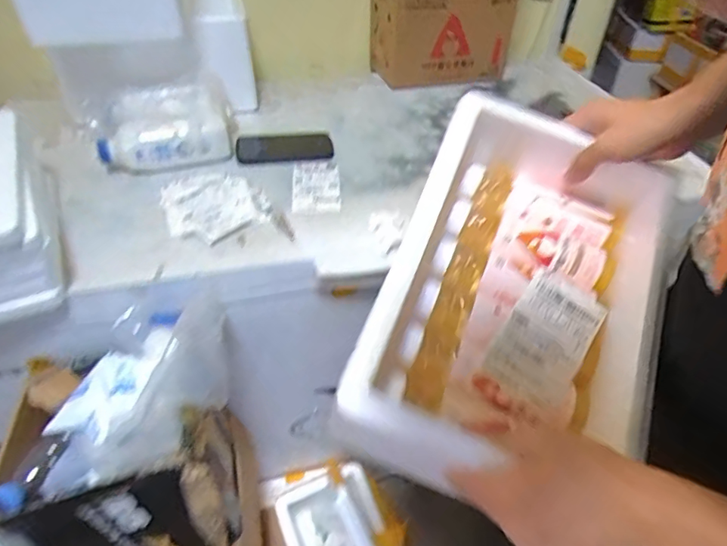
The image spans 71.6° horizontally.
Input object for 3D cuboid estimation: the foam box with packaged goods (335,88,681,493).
[{"bbox_3d":[0.146,-0.002,0.465,0.215,0.084,0.330,20,65,6],"label":"foam box with packaged goods"}]

